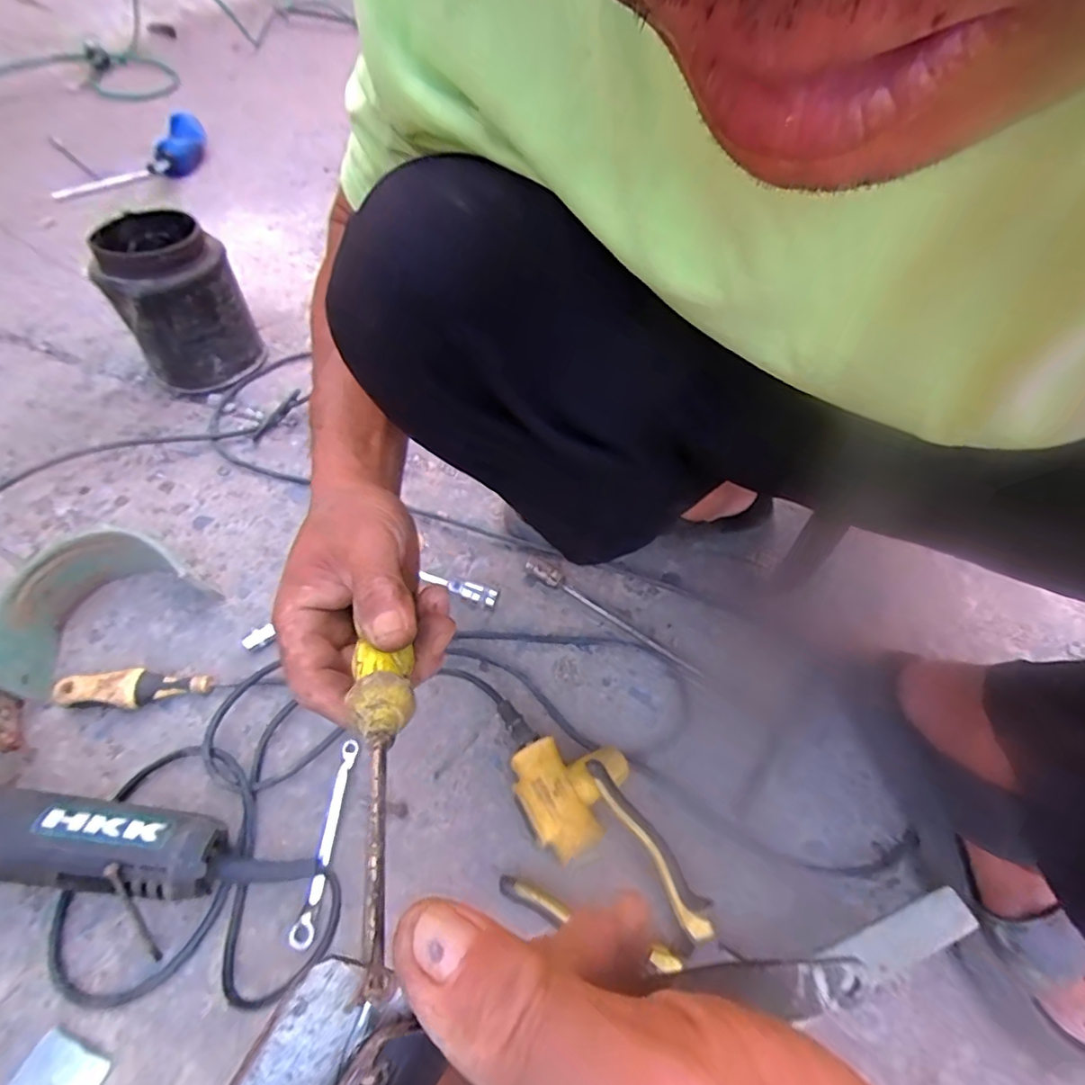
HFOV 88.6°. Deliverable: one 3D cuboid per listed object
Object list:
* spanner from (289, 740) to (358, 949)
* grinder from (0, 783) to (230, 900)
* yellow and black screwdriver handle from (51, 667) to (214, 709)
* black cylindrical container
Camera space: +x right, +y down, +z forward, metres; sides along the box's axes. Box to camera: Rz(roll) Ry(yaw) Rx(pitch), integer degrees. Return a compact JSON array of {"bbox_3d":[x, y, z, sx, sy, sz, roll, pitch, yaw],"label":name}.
[{"bbox_3d":[-0.164,0.225,0.426,0.016,0.017,0.137,4,54,0],"label":"spanner"},{"bbox_3d":[-0.365,0.204,0.378,0.274,0.091,0.082,4,55,-1],"label":"grinder"},{"bbox_3d":[-0.345,0.126,0.474,0.113,0.035,0.029,-1,54,-3],"label":"yellow and black screwdriver handle"},{"bbox_3d":[-0.444,-0.294,0.689,0.129,0.172,0.149,-26,60,-20],"label":"black cylindrical container"}]

